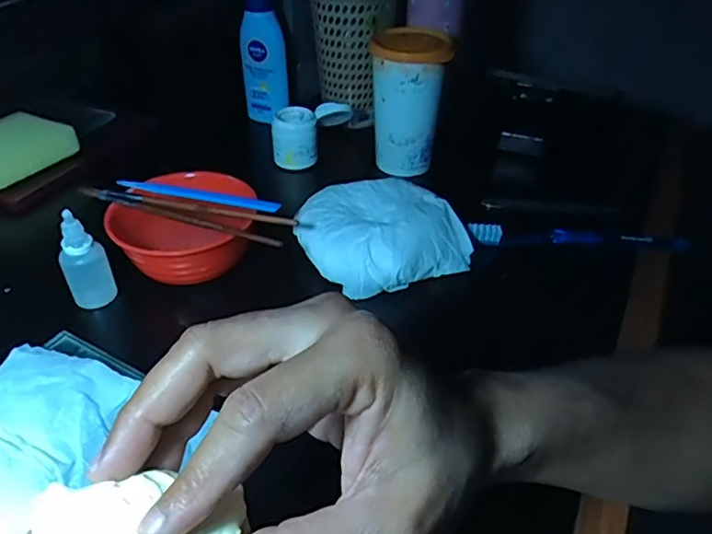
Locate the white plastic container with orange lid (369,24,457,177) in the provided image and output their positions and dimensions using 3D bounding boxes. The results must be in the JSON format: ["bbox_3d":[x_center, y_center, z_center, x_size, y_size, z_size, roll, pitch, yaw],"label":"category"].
[{"bbox_3d":[0.051,-0.163,0.577,0.069,0.120,0.088,6,38,5],"label":"white plastic container with orange lid"}]

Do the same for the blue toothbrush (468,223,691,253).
[{"bbox_3d":[0.190,-0.025,0.498,0.184,0.014,0.020,5,38,3],"label":"blue toothbrush"}]

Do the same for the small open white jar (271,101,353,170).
[{"bbox_3d":[-0.043,-0.135,0.598,0.080,0.056,0.037,-11,40,-17],"label":"small open white jar"}]

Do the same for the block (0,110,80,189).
[{"bbox_3d":[-0.336,-0.114,0.569,0.083,0.027,0.108,23,43,24],"label":"block"}]

